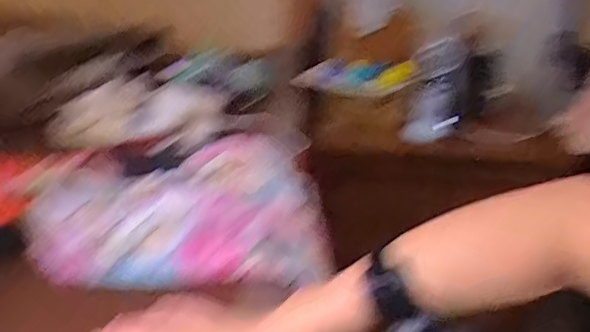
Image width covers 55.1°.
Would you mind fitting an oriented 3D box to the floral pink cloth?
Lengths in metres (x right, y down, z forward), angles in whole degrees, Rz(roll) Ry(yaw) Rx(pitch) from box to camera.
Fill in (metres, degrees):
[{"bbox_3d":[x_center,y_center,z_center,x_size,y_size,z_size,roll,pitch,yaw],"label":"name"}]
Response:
[{"bbox_3d":[-0.119,0.046,0.591,0.289,0.024,0.193,-2,45,-11],"label":"floral pink cloth"}]

